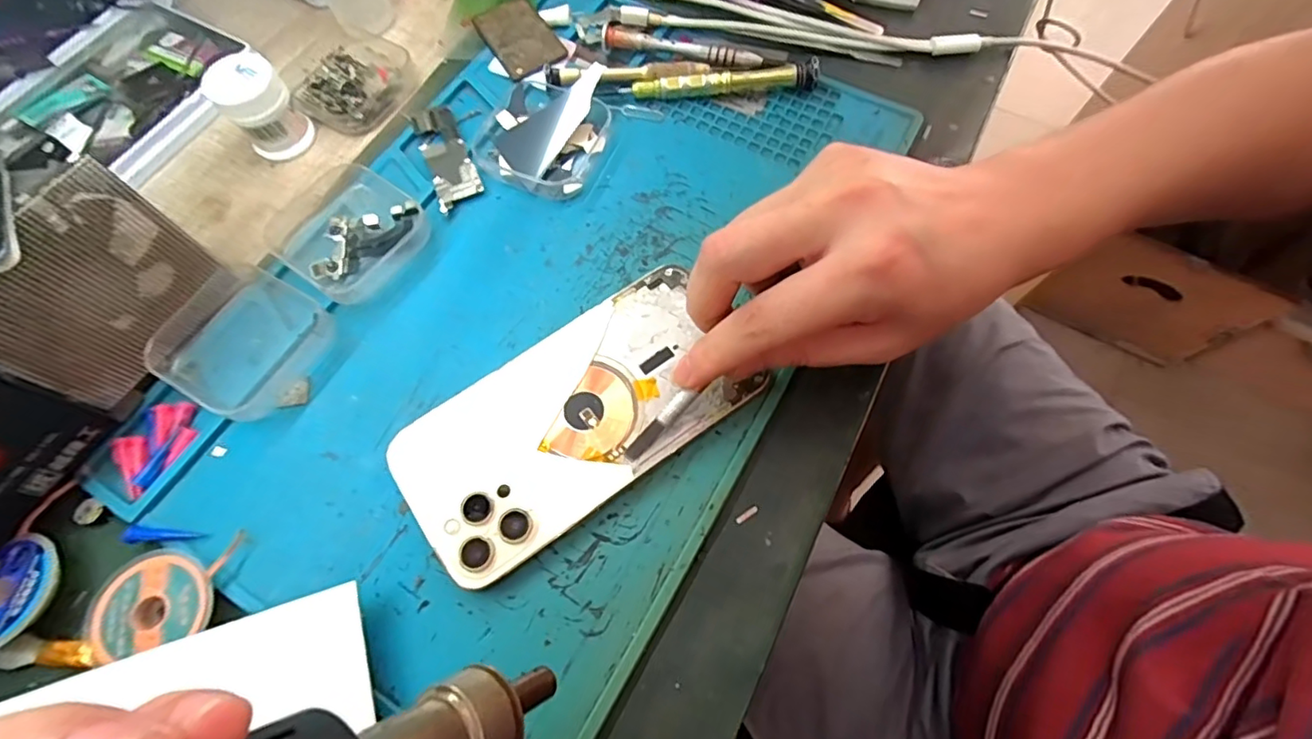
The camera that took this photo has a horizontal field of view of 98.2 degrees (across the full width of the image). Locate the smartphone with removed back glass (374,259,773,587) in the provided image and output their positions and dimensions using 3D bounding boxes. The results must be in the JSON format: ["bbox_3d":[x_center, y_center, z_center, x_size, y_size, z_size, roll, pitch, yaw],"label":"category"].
[{"bbox_3d":[-0.036,0.020,0.248,0.151,0.005,0.077,-34,72,-12],"label":"smartphone with removed back glass"}]

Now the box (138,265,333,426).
[{"bbox_3d":[-0.190,-0.013,0.263,0.062,0.019,0.063,26,71,11],"label":"box"}]

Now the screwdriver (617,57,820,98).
[{"bbox_3d":[0.036,-0.166,0.322,0.107,0.016,0.016,-2,68,0],"label":"screwdriver"}]

